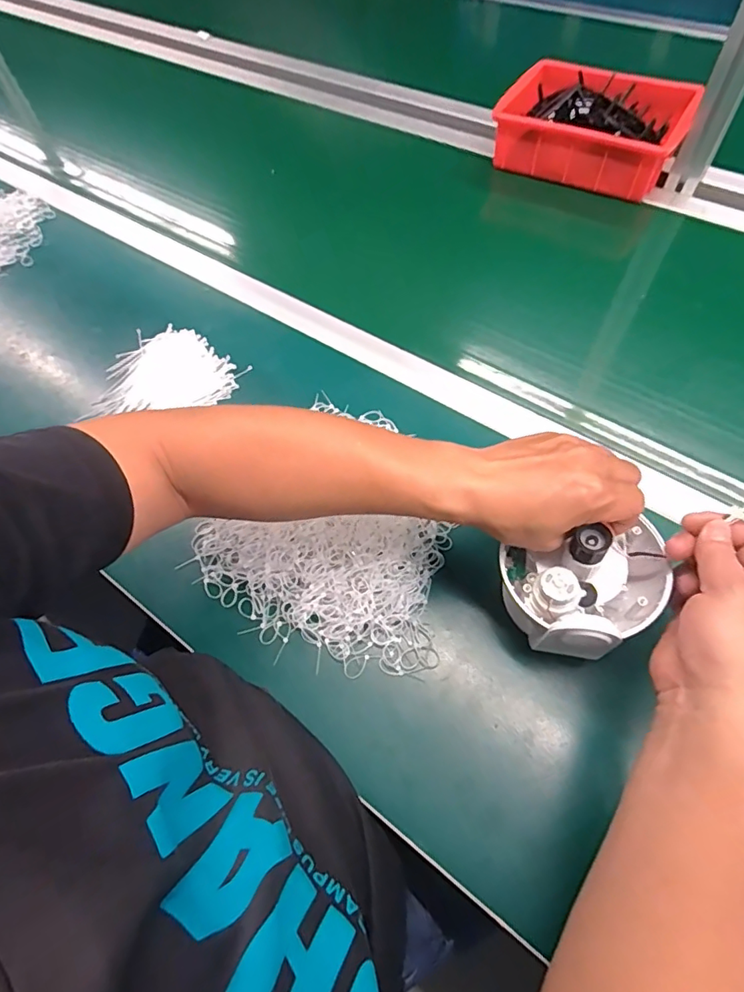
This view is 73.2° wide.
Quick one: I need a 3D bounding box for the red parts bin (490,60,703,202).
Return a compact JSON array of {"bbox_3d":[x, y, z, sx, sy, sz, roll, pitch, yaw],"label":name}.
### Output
[{"bbox_3d":[0.311,-0.523,0.715,0.243,0.085,0.160,26,67,17],"label":"red parts bin"}]

